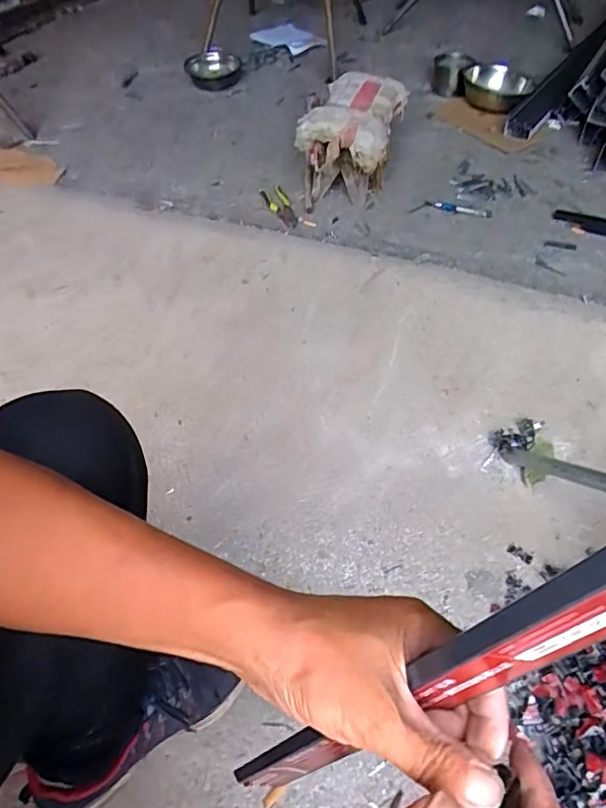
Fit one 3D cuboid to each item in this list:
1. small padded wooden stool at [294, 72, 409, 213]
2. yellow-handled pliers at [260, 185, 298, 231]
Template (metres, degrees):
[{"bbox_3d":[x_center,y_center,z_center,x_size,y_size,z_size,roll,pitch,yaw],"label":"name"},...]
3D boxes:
[{"bbox_3d":[0.133,-0.699,1.361,0.213,0.221,0.345,16,55,11],"label":"small padded wooden stool"},{"bbox_3d":[-0.054,-0.507,1.346,0.064,0.024,0.184,-16,55,-12],"label":"yellow-handled pliers"}]

